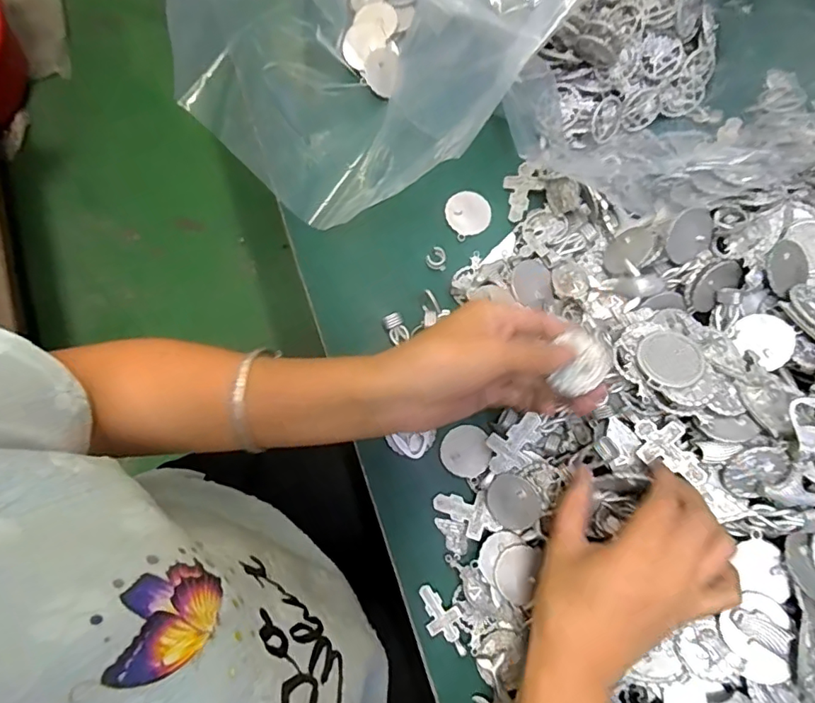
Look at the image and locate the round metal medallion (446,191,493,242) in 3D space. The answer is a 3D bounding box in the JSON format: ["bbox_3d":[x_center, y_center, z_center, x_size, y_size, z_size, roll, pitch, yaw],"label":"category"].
[{"bbox_3d":[0.049,-0.112,0.420,0.035,0.006,0.036,0,79,0],"label":"round metal medallion"}]

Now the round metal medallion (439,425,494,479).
[{"bbox_3d":[0.042,0.072,0.374,0.035,0.004,0.036,-3,75,13],"label":"round metal medallion"}]

